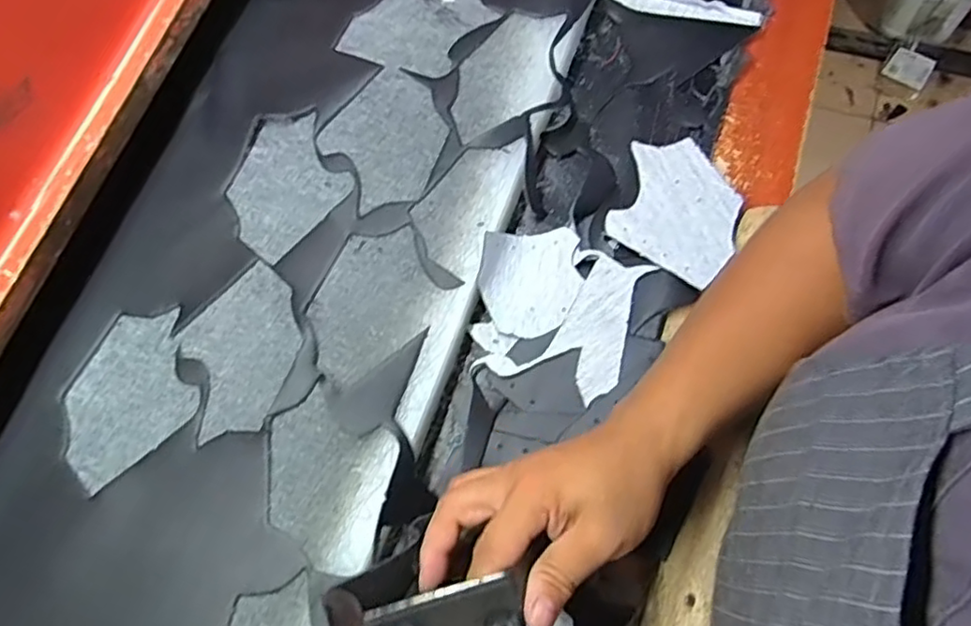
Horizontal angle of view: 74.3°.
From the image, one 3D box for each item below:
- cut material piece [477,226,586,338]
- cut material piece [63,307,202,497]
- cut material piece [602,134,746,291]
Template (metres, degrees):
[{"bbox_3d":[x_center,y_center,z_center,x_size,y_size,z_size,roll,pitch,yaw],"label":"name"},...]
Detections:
[{"bbox_3d":[0.037,-0.028,0.525,0.079,0.024,0.092,7,71,4],"label":"cut material piece"},{"bbox_3d":[-0.279,0.061,0.497,0.116,0.004,0.102,-39,74,-11],"label":"cut material piece"},{"bbox_3d":[0.154,-0.084,0.521,0.098,0.009,0.117,15,73,25],"label":"cut material piece"}]

